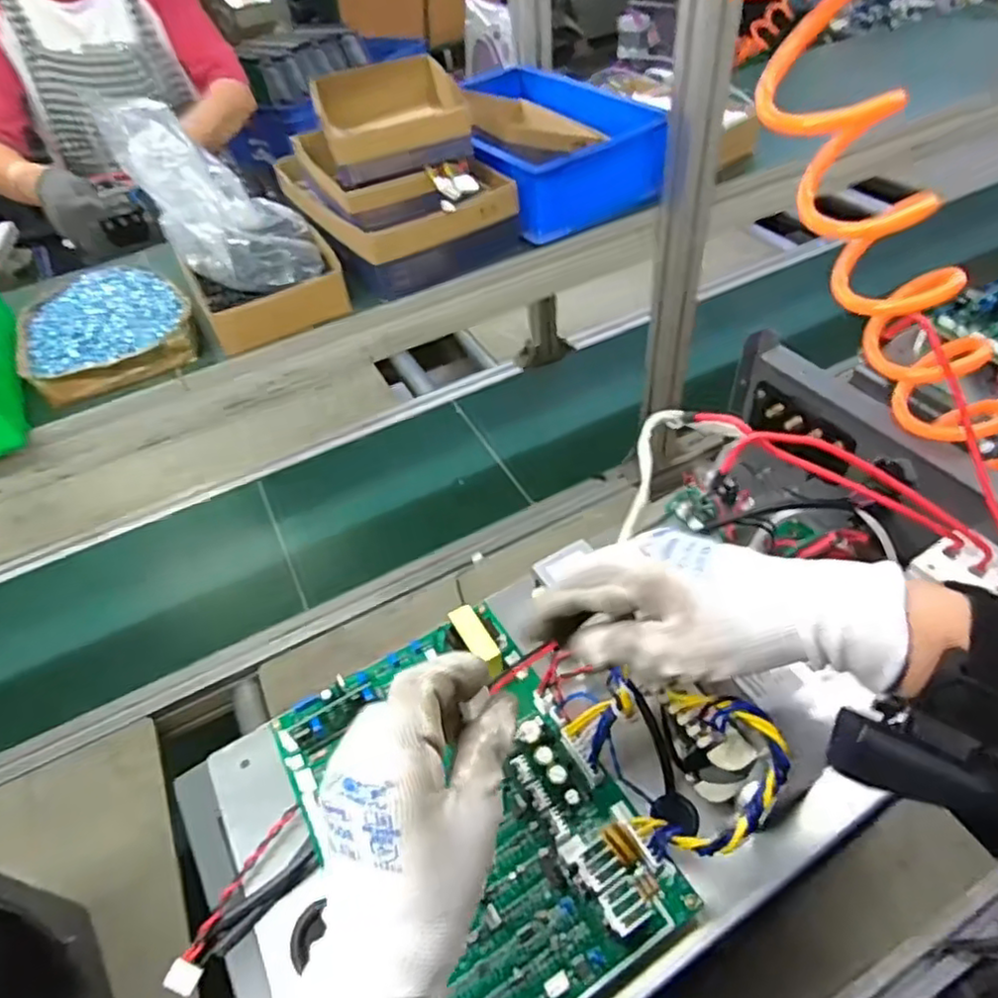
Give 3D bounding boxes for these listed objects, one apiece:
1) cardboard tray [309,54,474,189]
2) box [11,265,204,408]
[{"bbox_3d":[-0.113,-0.398,0.673,0.137,0.048,0.194,-13,48,-5],"label":"cardboard tray"},{"bbox_3d":[-0.392,-0.175,0.652,0.149,0.032,0.190,-28,51,-17],"label":"box"}]

